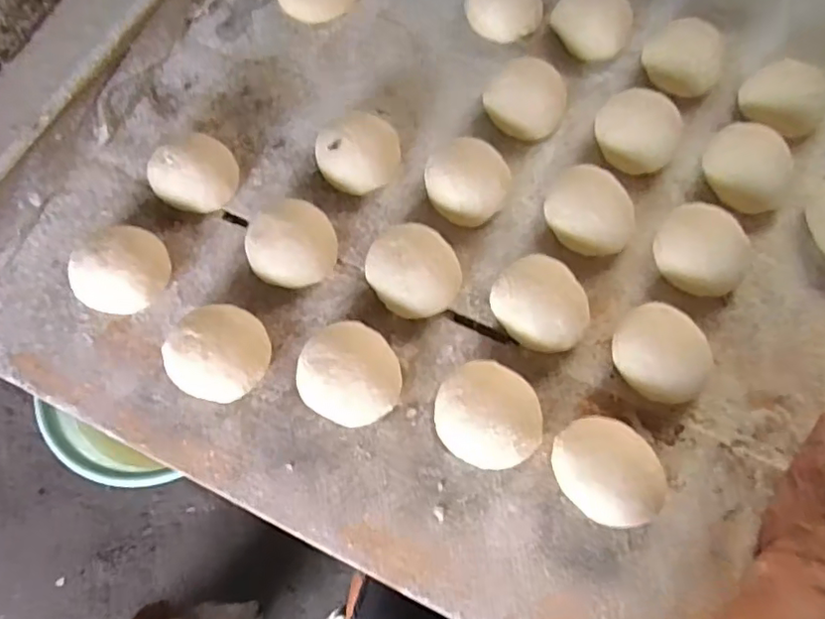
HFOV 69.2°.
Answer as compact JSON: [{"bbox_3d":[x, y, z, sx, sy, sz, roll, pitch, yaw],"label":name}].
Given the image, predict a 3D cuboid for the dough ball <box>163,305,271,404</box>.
[{"bbox_3d":[-0.127,0.029,0.397,0.062,0.040,0.057,-1,69,2],"label":"dough ball"}]

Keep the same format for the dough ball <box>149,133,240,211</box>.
[{"bbox_3d":[-0.165,-0.101,0.455,0.064,0.036,0.054,-30,71,-10],"label":"dough ball"}]

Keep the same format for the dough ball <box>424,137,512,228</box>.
[{"bbox_3d":[0.042,-0.092,0.440,0.054,0.044,0.053,-1,69,2],"label":"dough ball"}]

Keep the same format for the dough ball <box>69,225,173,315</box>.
[{"bbox_3d":[-0.206,-0.028,0.425,0.059,0.036,0.066,36,74,14],"label":"dough ball"}]

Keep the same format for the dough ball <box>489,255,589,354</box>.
[{"bbox_3d":[0.087,-0.002,0.407,0.054,0.033,0.066,-30,71,-10],"label":"dough ball"}]

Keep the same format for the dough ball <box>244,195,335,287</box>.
[{"bbox_3d":[-0.086,-0.048,0.426,0.061,0.037,0.063,-1,69,2],"label":"dough ball"}]

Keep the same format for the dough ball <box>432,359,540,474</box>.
[{"bbox_3d":[0.048,0.066,0.379,0.064,0.035,0.066,-1,69,2],"label":"dough ball"}]

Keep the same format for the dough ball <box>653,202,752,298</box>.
[{"bbox_3d":[0.203,-0.042,0.419,0.058,0.033,0.066,-26,70,-8],"label":"dough ball"}]

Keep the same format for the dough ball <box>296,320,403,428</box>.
[{"bbox_3d":[-0.041,0.042,0.390,0.062,0.037,0.067,-1,69,2],"label":"dough ball"}]

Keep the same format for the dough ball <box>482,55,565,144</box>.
[{"bbox_3d":[0.088,-0.165,0.472,0.062,0.028,0.062,-1,69,2],"label":"dough ball"}]

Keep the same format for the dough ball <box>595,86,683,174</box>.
[{"bbox_3d":[0.171,-0.135,0.458,0.062,0.031,0.057,-1,69,2],"label":"dough ball"}]

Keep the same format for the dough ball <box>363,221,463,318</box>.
[{"bbox_3d":[0.000,-0.028,0.419,0.057,0.034,0.066,-33,71,-10],"label":"dough ball"}]

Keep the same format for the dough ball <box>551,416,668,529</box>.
[{"bbox_3d":[0.119,0.098,0.366,0.054,0.035,0.065,-29,70,-9],"label":"dough ball"}]

